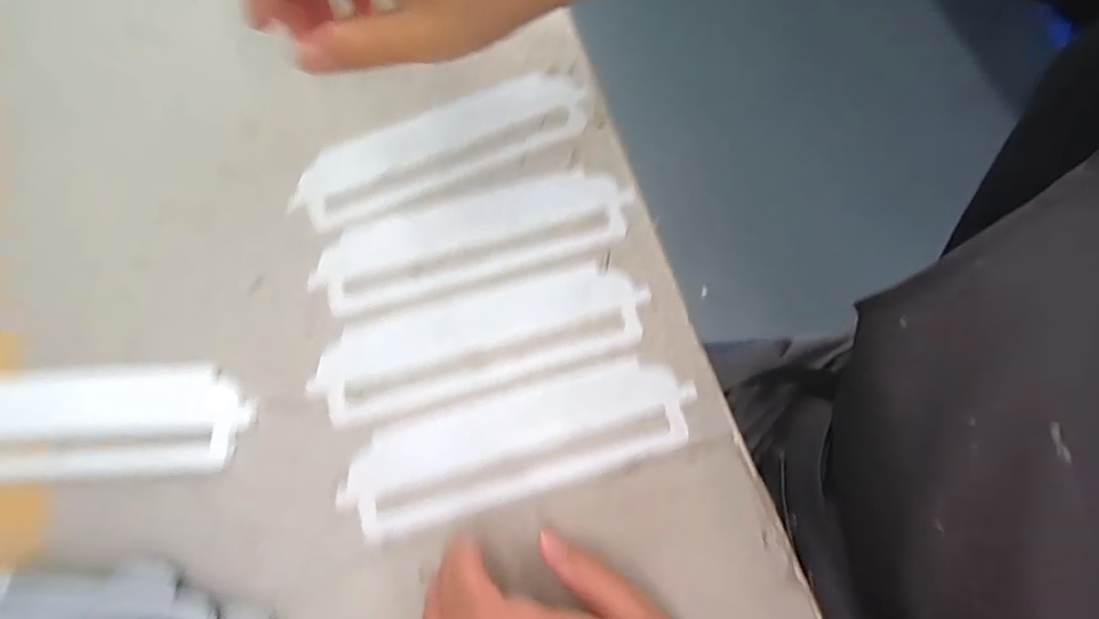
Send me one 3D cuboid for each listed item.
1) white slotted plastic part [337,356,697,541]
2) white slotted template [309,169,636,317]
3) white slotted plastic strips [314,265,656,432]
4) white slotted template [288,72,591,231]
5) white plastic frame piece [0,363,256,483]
[{"bbox_3d":[-0.017,0.072,0.304,0.185,0.004,0.053,-16,74,-3],"label":"white slotted plastic part"},{"bbox_3d":[-0.045,-0.044,0.337,0.185,0.006,0.055,-16,71,-3],"label":"white slotted template"},{"bbox_3d":[-0.038,0.017,0.318,0.181,0.004,0.054,-15,76,-3],"label":"white slotted plastic strips"},{"bbox_3d":[-0.066,-0.103,0.350,0.184,0.004,0.049,-22,76,-5],"label":"white slotted template"},{"bbox_3d":[-0.256,0.062,0.312,0.180,0.009,0.060,-3,76,0],"label":"white plastic frame piece"}]

